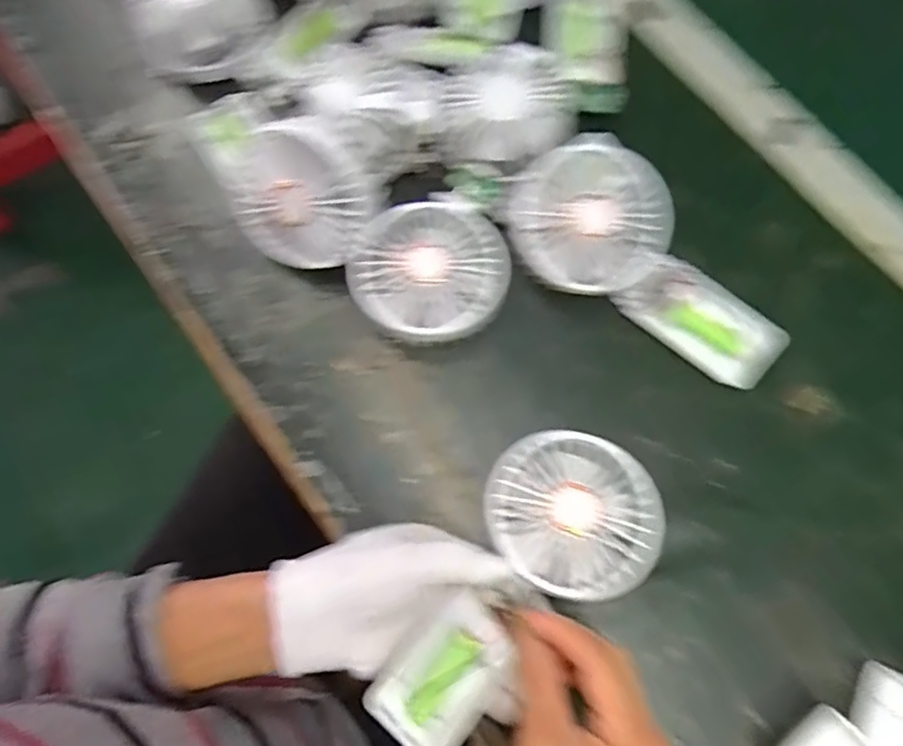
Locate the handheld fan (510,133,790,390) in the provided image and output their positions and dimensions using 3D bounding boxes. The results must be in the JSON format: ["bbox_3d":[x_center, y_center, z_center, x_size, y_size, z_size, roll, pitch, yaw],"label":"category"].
[{"bbox_3d":[0.123,-0.063,0.368,0.187,0.030,0.083,39,79,-10],"label":"handheld fan"}]

